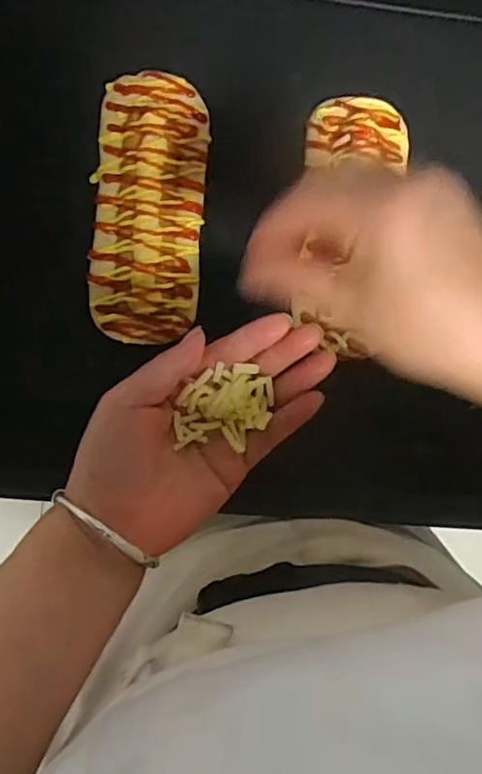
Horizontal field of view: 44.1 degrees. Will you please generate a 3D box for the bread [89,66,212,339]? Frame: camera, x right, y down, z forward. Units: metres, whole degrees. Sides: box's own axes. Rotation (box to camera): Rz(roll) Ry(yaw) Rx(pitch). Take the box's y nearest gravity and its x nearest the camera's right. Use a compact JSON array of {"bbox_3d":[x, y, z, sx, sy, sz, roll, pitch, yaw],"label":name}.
[{"bbox_3d":[-0.066,-0.126,0.426,0.077,0.023,0.184,5,93,-4],"label":"bread"}]

